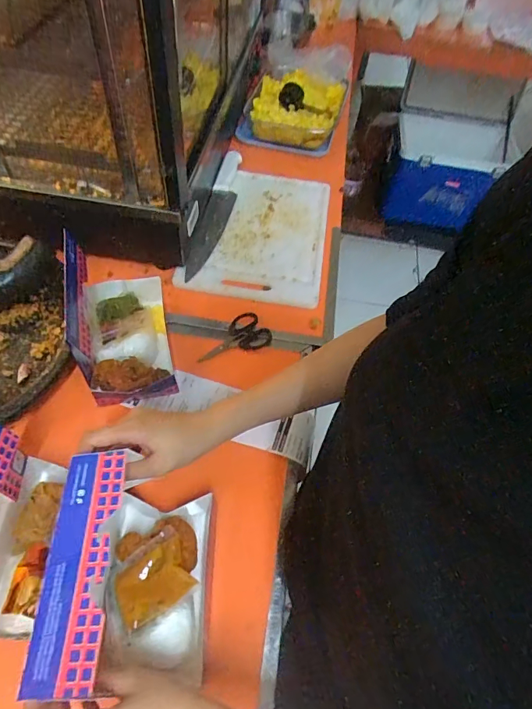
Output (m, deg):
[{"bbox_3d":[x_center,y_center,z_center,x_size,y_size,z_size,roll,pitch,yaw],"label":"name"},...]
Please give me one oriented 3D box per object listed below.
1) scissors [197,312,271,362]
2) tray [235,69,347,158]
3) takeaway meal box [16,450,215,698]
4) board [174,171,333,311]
[{"bbox_3d":[-0.053,-0.026,0.676,0.116,0.008,0.063,-21,60,-18],"label":"scissors"},{"bbox_3d":[0.064,-0.566,1.007,0.226,0.071,0.280,9,56,2],"label":"tray"},{"bbox_3d":[-0.121,0.206,0.410,0.111,0.163,0.168,0,56,-5],"label":"takeaway meal box"},{"bbox_3d":[-0.007,-0.243,0.826,0.234,0.017,0.357,9,56,1],"label":"board"}]

